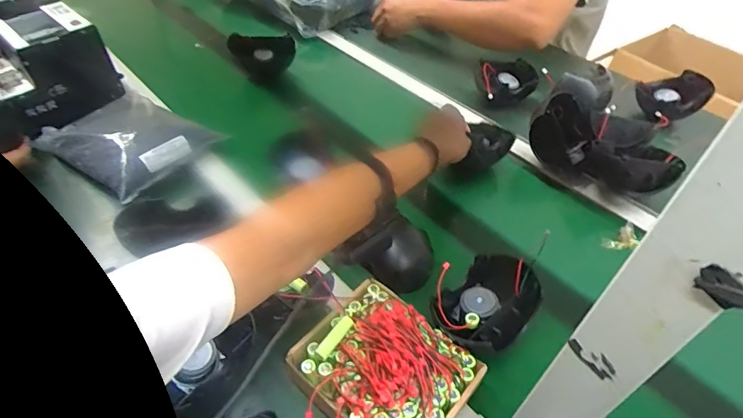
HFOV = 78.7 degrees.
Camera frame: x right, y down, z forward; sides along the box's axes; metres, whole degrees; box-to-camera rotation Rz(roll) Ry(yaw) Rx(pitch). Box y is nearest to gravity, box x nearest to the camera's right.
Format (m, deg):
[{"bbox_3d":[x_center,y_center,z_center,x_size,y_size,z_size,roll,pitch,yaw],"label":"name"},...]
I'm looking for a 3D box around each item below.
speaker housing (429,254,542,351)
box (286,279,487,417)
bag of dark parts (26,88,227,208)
[{"bbox_3d":[0.133,0.112,0.524,0.091,0.063,0.131,35,54,26],"label":"speaker housing"},{"bbox_3d":[0.010,0.169,0.467,0.164,0.066,0.151,34,54,25],"label":"box"},{"bbox_3d":[-0.405,-0.124,0.750,0.245,0.045,0.188,25,51,19],"label":"bag of dark parts"}]

